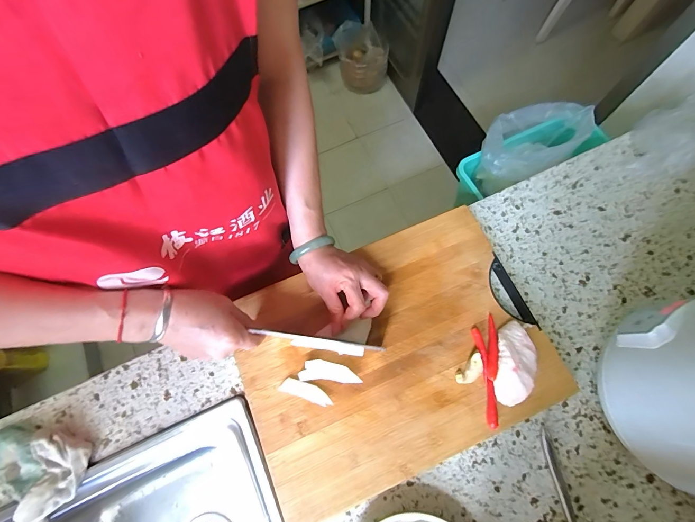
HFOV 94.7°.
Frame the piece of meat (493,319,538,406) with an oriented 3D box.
[{"bbox_3d":[0.215,0.128,0.407,0.048,0.023,0.105,12,73,6],"label":"piece of meat"}]

